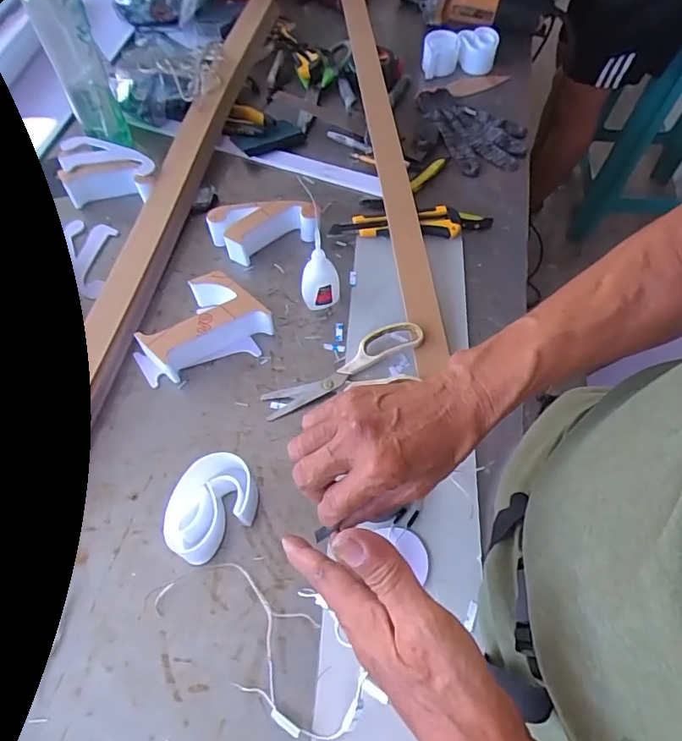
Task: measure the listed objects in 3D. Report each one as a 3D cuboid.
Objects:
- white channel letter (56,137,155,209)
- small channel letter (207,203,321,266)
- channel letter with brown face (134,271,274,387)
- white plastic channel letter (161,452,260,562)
[{"bbox_3d":[-0.314,-0.265,0.677,0.137,0.051,0.082,4,60,3],"label":"white channel letter"},{"bbox_3d":[-0.095,-0.181,0.636,0.136,0.046,0.062,-17,61,-10],"label":"small channel letter"},{"bbox_3d":[-0.160,-0.050,0.559,0.148,0.050,0.093,-22,62,-12],"label":"channel letter with brown face"},{"bbox_3d":[-0.119,0.125,0.462,0.090,0.046,0.072,-34,65,-18],"label":"white plastic channel letter"}]

